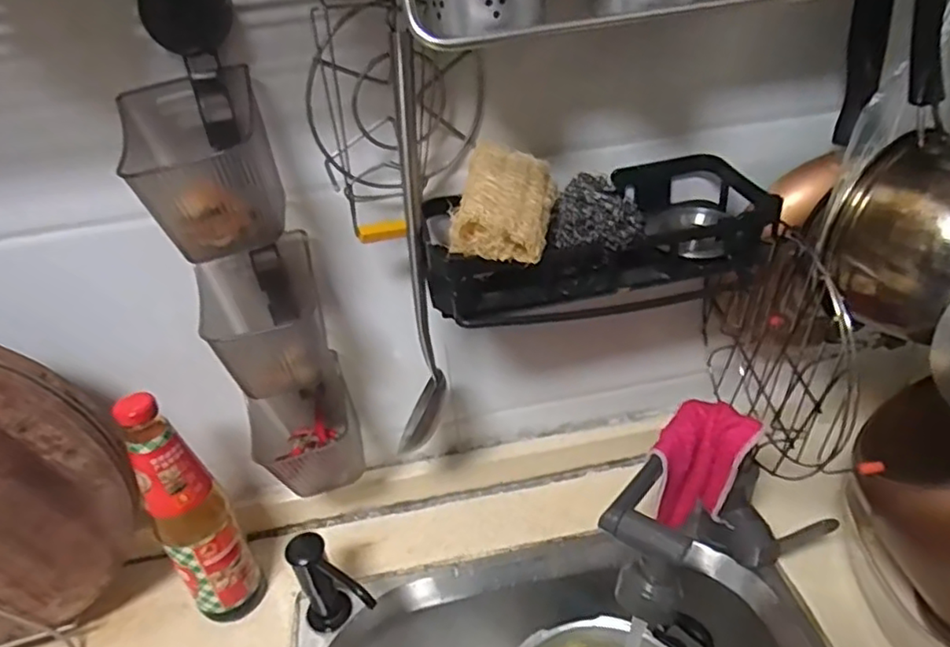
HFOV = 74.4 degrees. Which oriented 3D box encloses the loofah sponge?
[{"bbox_3d":[0.026,-0.100,0.503,0.067,0.054,0.105,4,36,15],"label":"loofah sponge"}]

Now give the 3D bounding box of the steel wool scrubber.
[{"bbox_3d":[0.094,-0.086,0.485,0.067,0.048,0.029,15,40,28],"label":"steel wool scrubber"}]

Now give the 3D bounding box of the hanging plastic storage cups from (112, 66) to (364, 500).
[{"bbox_3d":[-0.193,-0.013,0.571,0.106,0.393,0.105,-19,36,-18],"label":"hanging plastic storage cups"}]

